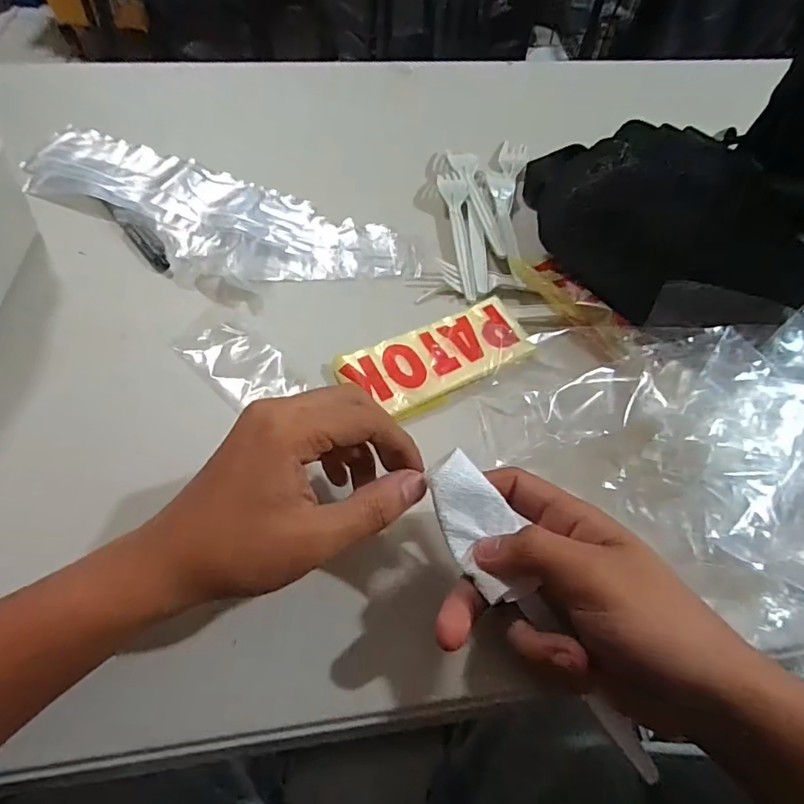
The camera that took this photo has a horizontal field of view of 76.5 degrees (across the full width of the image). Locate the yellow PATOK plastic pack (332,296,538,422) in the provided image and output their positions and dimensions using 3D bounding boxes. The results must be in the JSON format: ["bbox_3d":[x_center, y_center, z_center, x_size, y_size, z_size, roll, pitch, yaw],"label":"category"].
[{"bbox_3d":[0.025,-0.028,0.340,0.127,0.014,0.058,-22,63,-17],"label":"yellow PATOK plastic pack"}]

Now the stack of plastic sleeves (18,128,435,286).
[{"bbox_3d":[-0.150,-0.152,0.407,0.331,0.012,0.105,23,60,10],"label":"stack of plastic sleeves"}]

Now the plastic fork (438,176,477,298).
[{"bbox_3d":[0.044,-0.135,0.405,0.023,0.013,0.129,1,58,-3],"label":"plastic fork"}]

